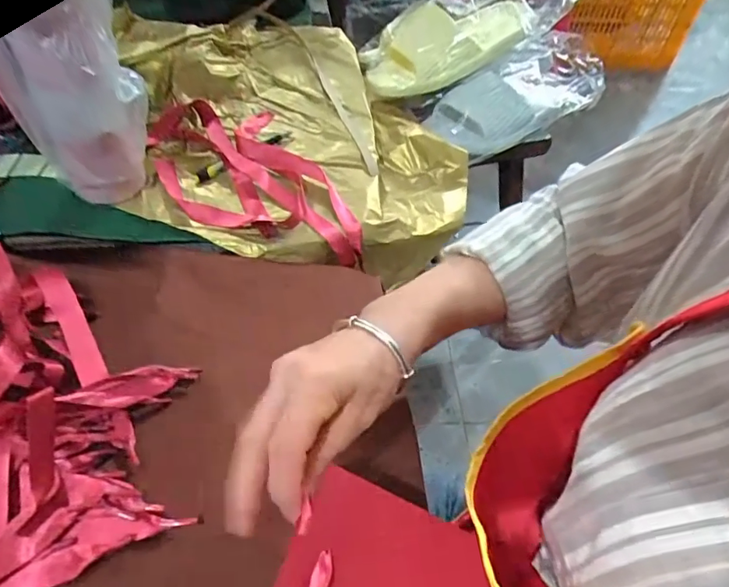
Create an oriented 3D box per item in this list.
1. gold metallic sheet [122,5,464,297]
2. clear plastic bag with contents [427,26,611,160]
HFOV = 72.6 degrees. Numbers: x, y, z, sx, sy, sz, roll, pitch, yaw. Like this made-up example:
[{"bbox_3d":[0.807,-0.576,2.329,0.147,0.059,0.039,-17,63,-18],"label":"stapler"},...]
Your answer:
[{"bbox_3d":[-0.111,-0.209,0.625,0.382,0.130,0.453,-26,56,-23],"label":"gold metallic sheet"},{"bbox_3d":[0.226,-0.292,0.714,0.309,0.063,0.120,-34,60,-28],"label":"clear plastic bag with contents"}]

